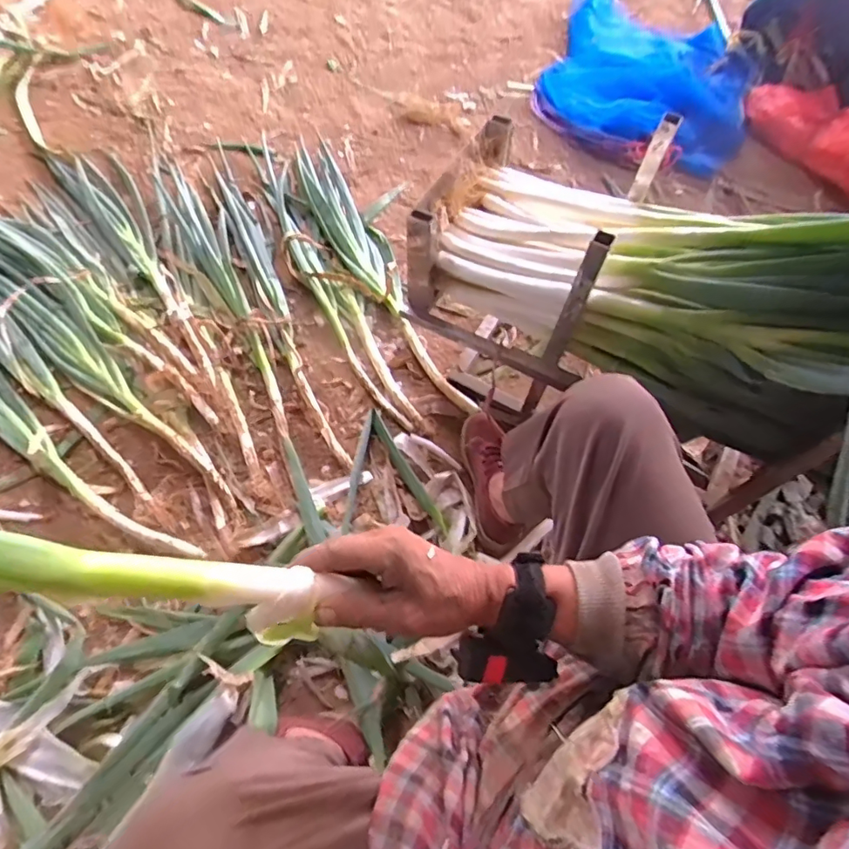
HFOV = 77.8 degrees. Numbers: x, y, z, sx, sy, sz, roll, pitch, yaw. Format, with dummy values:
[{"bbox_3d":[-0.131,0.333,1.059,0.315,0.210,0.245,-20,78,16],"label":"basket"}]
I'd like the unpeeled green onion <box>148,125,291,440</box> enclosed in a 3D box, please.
[{"bbox_3d":[-0.421,-0.298,1.081,0.118,0.057,0.791,-24,66,-13],"label":"unpeeled green onion"}]

